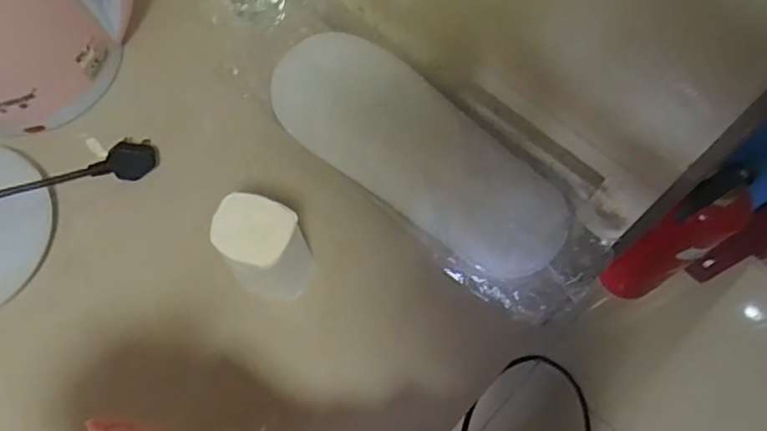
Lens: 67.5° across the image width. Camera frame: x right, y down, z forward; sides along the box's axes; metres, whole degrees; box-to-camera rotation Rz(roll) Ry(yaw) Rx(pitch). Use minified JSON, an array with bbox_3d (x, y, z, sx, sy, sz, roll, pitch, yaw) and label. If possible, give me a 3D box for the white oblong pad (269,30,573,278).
[{"bbox_3d":[0.026,-0.056,0.469,0.276,0.038,0.103,38,72,17],"label":"white oblong pad"}]

